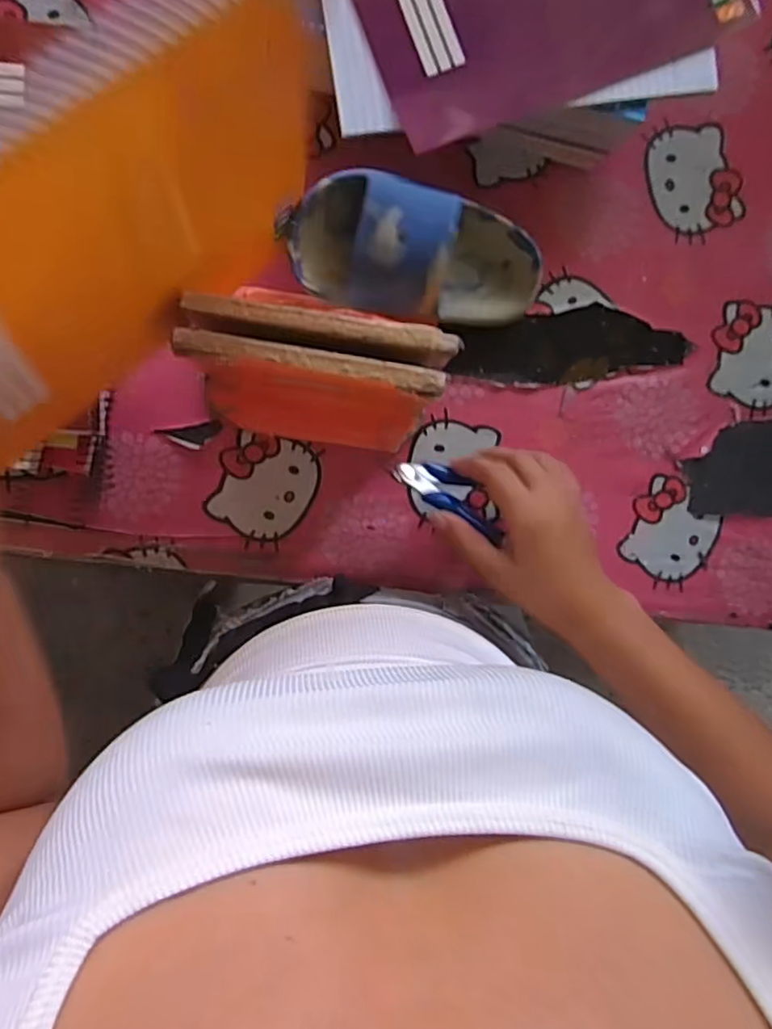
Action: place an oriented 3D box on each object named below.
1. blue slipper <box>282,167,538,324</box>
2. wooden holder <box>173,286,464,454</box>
[{"bbox_3d":[0.026,-0.171,0.413,0.177,0.062,0.080,4,93,-22],"label":"blue slipper"},{"bbox_3d":[-0.048,-0.087,0.404,0.164,0.113,0.071,7,93,-6],"label":"wooden holder"}]

